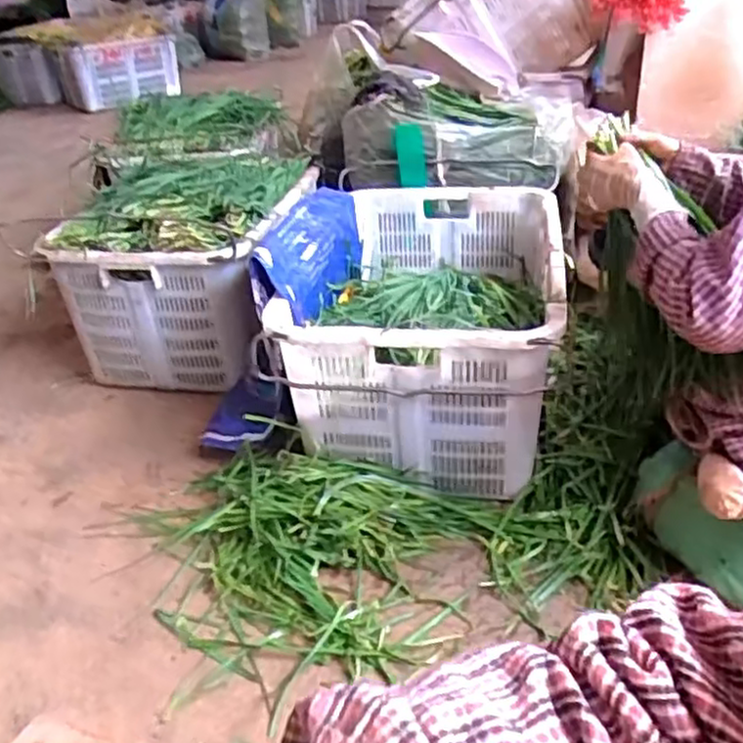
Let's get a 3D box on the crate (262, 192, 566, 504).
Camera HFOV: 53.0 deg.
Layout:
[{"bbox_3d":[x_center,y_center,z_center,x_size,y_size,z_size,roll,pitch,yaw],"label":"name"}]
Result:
[{"bbox_3d":[0.122,-0.084,1.363,0.420,0.309,0.615,3,32,12],"label":"crate"}]

